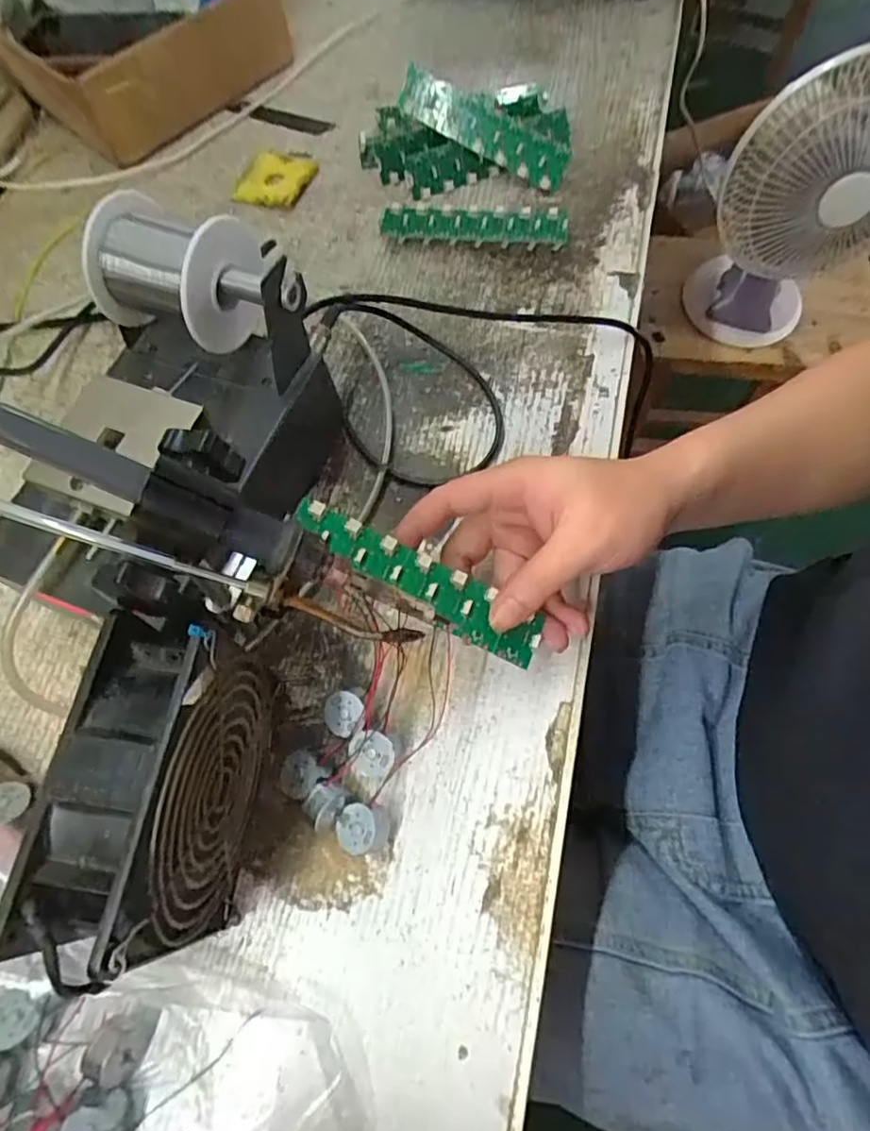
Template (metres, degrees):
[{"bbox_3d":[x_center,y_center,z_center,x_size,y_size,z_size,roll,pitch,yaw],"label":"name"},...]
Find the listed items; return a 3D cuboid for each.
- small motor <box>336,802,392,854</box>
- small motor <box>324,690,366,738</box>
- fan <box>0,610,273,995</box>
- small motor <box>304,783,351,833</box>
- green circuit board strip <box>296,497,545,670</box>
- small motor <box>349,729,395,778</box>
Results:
[{"bbox_3d":[-0.035,0.130,0.311,0.026,0.019,0.022,3,66,4],"label":"small motor"},{"bbox_3d":[-0.048,0.079,0.333,0.020,0.021,0.021,-1,66,3],"label":"small motor"},{"bbox_3d":[-0.110,0.096,0.274,0.044,0.121,0.124,6,67,6],"label":"fan"},{"bbox_3d":[-0.054,0.120,0.315,0.016,0.022,0.022,30,71,15],"label":"small motor"},{"bbox_3d":[-0.007,0.007,0.316,0.136,0.008,0.027,32,71,-2],"label":"green circuit board strip"},{"bbox_3d":[-0.032,0.097,0.325,0.024,0.020,0.021,7,67,6],"label":"small motor"}]

